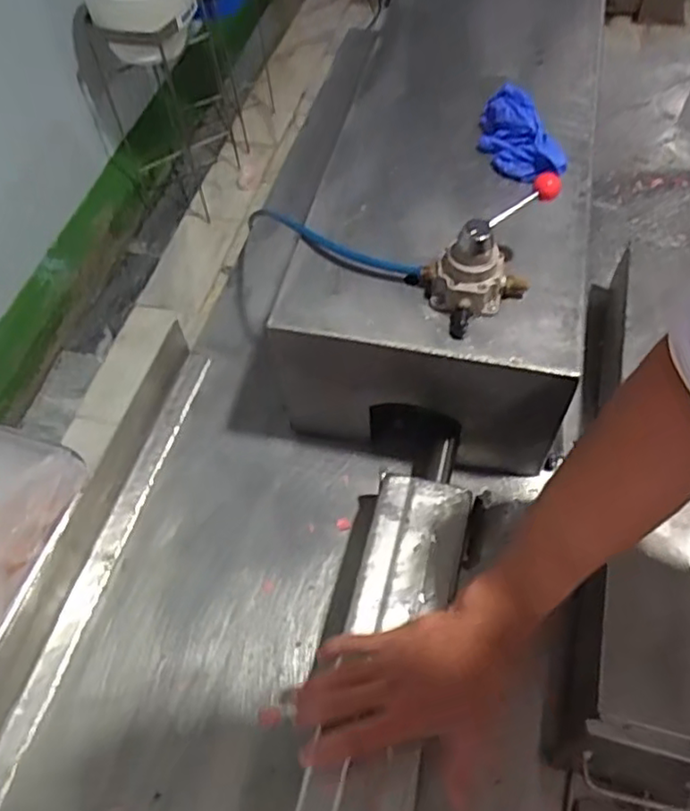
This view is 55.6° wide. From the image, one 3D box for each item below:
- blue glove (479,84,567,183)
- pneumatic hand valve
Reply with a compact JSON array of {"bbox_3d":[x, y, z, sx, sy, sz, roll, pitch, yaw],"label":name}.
[{"bbox_3d":[0.191,-0.298,0.722,0.061,0.043,0.128,-20,58,-8],"label":"blue glove"},{"bbox_3d":[0.138,-0.145,0.608,0.127,0.096,0.077,-26,59,-12],"label":"pneumatic hand valve"}]

